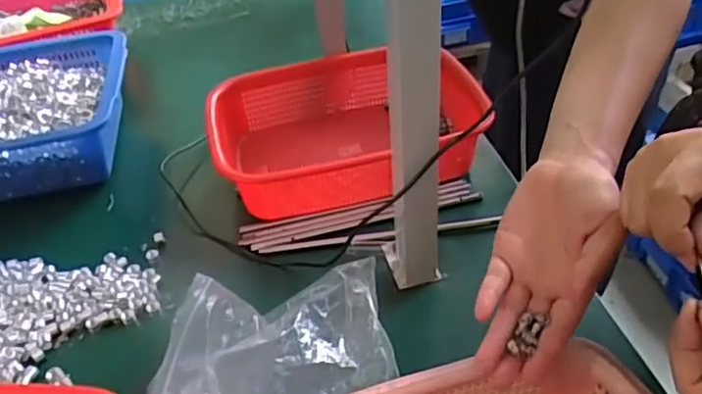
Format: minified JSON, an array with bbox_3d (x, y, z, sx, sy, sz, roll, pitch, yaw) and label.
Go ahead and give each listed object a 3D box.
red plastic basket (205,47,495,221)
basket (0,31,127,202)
[{"bbox_3d":[-0.011,-0.085,0.705,0.284,0.081,0.198,-10,42,-4],"label":"red plastic basket"},{"bbox_3d":[-0.426,-0.096,0.751,0.313,0.093,0.243,-13,42,-6],"label":"basket"}]

